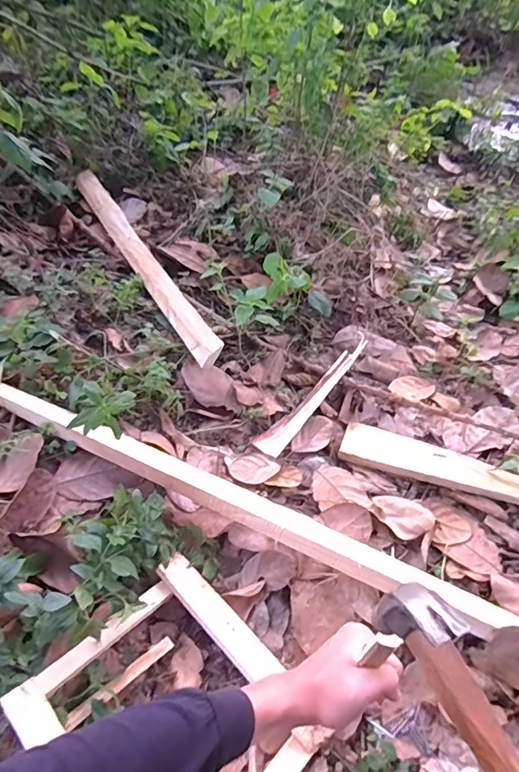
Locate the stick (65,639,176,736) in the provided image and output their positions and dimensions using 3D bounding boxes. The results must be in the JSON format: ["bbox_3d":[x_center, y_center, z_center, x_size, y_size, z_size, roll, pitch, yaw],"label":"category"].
[{"bbox_3d":[-0.166,0.357,0.568,0.137,0.007,0.016,-24,57,-38],"label":"stick"}]

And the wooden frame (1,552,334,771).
[{"bbox_3d":[-0.097,0.373,0.527,0.275,0.033,0.251,41,45,23],"label":"wooden frame"}]

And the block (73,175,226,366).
[{"bbox_3d":[-0.261,-0.285,0.989,0.051,0.045,0.691,-24,59,-21],"label":"block"}]

